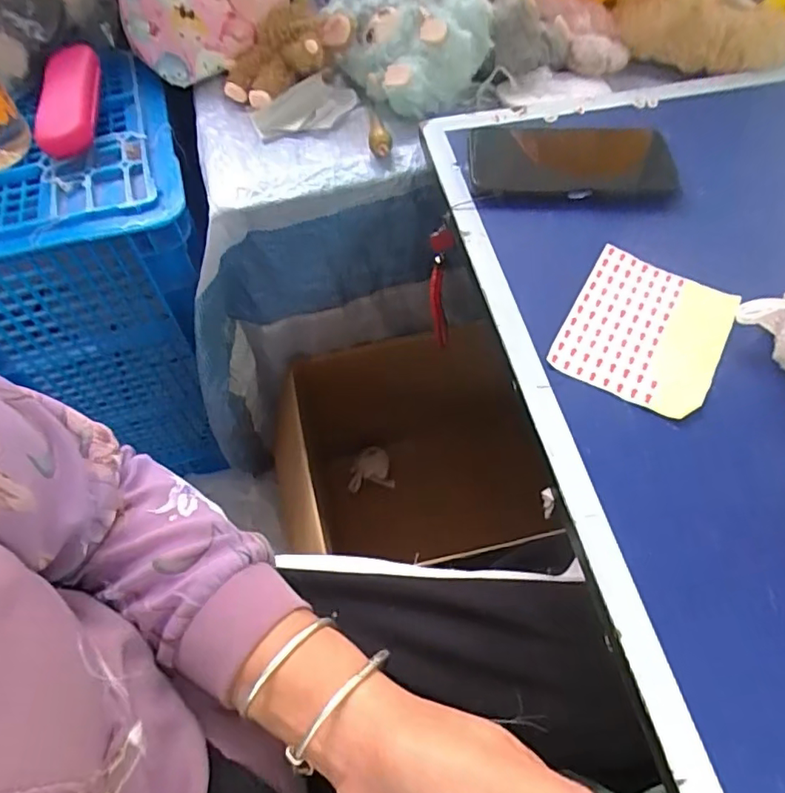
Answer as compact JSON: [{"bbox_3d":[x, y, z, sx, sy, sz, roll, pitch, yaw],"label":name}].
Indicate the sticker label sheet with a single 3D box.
[{"bbox_3d":[0.176,-0.047,0.388,0.099,0.005,0.117,26,64,17],"label":"sticker label sheet"}]

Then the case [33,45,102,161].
[{"bbox_3d":[-0.305,-0.277,0.528,0.049,0.040,0.107,12,90,9],"label":"case"}]

